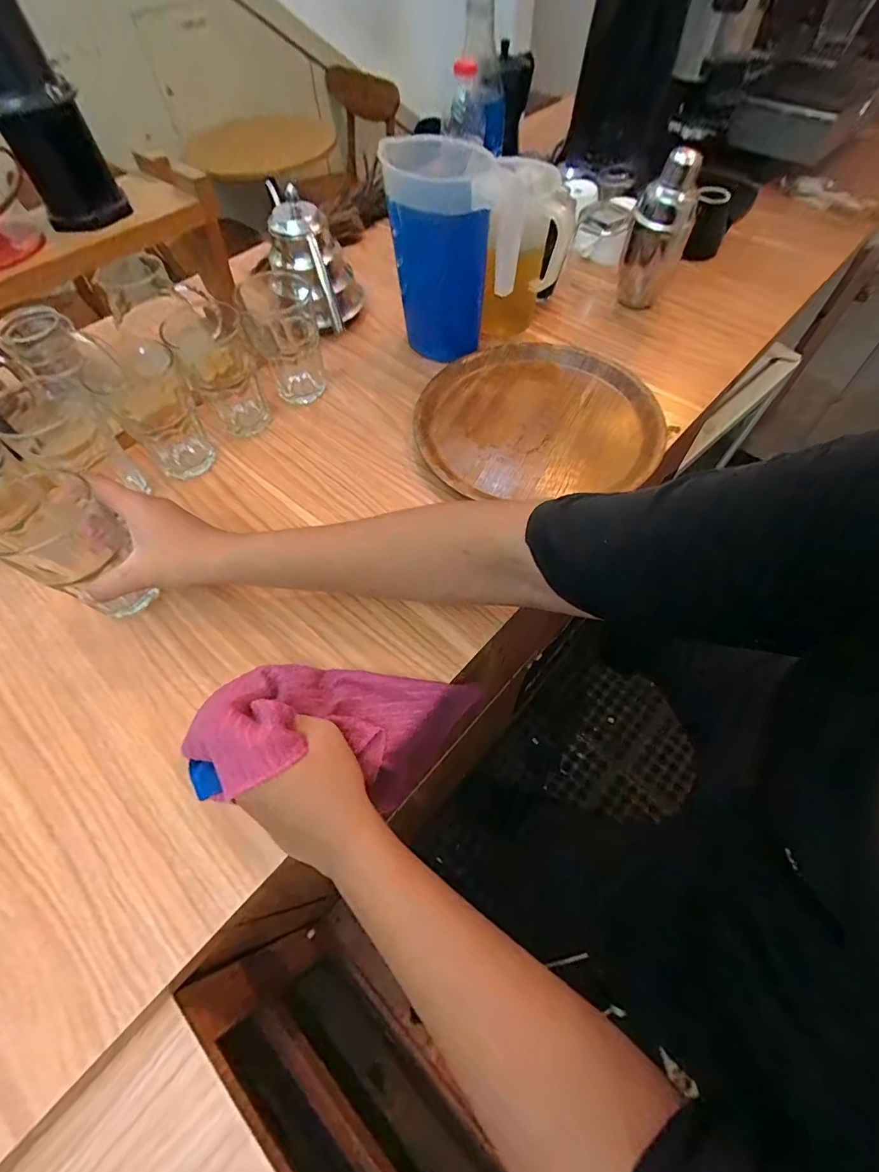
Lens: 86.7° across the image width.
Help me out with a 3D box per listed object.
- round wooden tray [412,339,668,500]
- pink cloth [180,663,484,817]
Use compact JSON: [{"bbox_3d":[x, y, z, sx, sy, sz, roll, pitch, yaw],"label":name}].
[{"bbox_3d":[0.120,-0.222,0.588,0.292,0.025,0.260,-5,60,-1],"label":"round wooden tray"},{"bbox_3d":[-0.075,0.113,0.378,0.219,0.061,0.112,7,59,-26],"label":"pink cloth"}]

